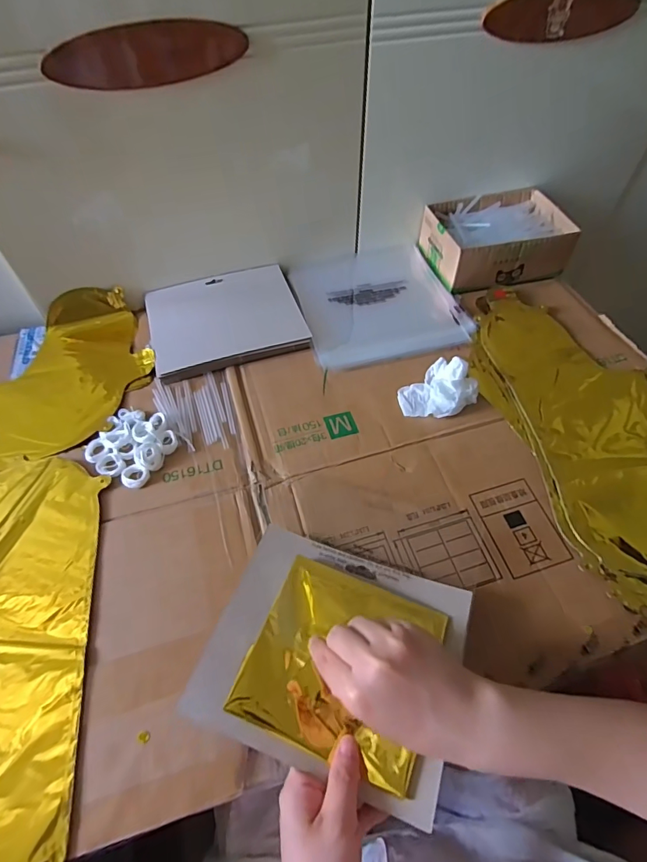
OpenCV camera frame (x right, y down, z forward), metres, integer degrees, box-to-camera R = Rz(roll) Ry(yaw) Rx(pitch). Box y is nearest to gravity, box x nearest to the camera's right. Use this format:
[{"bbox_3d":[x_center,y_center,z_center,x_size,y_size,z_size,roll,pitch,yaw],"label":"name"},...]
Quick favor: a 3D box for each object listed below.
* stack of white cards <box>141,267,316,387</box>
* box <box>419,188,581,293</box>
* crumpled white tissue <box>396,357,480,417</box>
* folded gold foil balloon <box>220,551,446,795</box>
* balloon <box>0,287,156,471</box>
[{"bbox_3d":[-0.130,-0.153,0.599,0.196,0.013,0.166,-16,57,-11],"label":"stack of white cards"},{"bbox_3d":[0.252,-0.280,0.653,0.185,0.065,0.140,-16,57,-11],"label":"box"},{"bbox_3d":[0.133,-0.049,0.515,0.084,0.036,0.065,-32,62,-20],"label":"crumpled white tissue"},{"bbox_3d":[0.016,0.180,0.353,0.137,0.016,0.129,23,58,6],"label":"folded gold foil balloon"},{"bbox_3d":[-0.404,-0.033,0.529,0.392,0.025,0.225,-28,60,-18],"label":"balloon"}]

